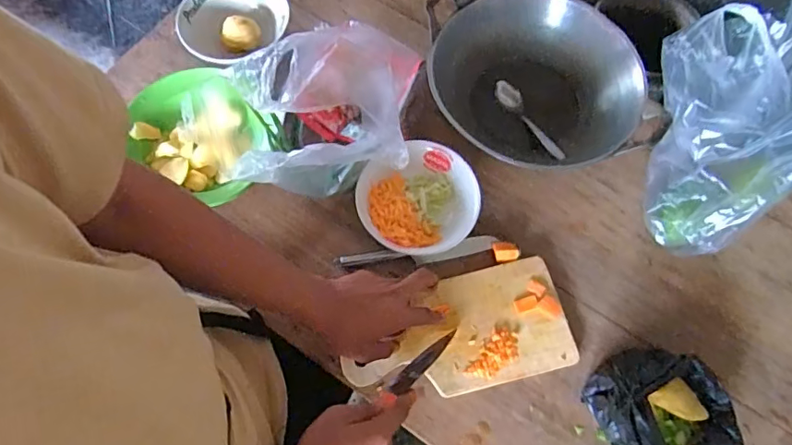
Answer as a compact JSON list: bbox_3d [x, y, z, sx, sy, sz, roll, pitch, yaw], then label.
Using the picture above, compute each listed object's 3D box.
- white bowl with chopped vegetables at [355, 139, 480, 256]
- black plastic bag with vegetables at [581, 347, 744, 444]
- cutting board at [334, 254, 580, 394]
[{"bbox_3d":[0.029,-0.025,0.686,0.154,0.051,0.145,1,68,-2],"label":"white bowl with chopped vegetables"},{"bbox_3d":[0.306,0.216,0.578,0.142,0.106,0.148,-9,69,-5],"label":"black plastic bag with vegetables"},{"bbox_3d":[0.077,0.139,0.649,0.276,0.014,0.140,-13,69,-7],"label":"cutting board"}]

